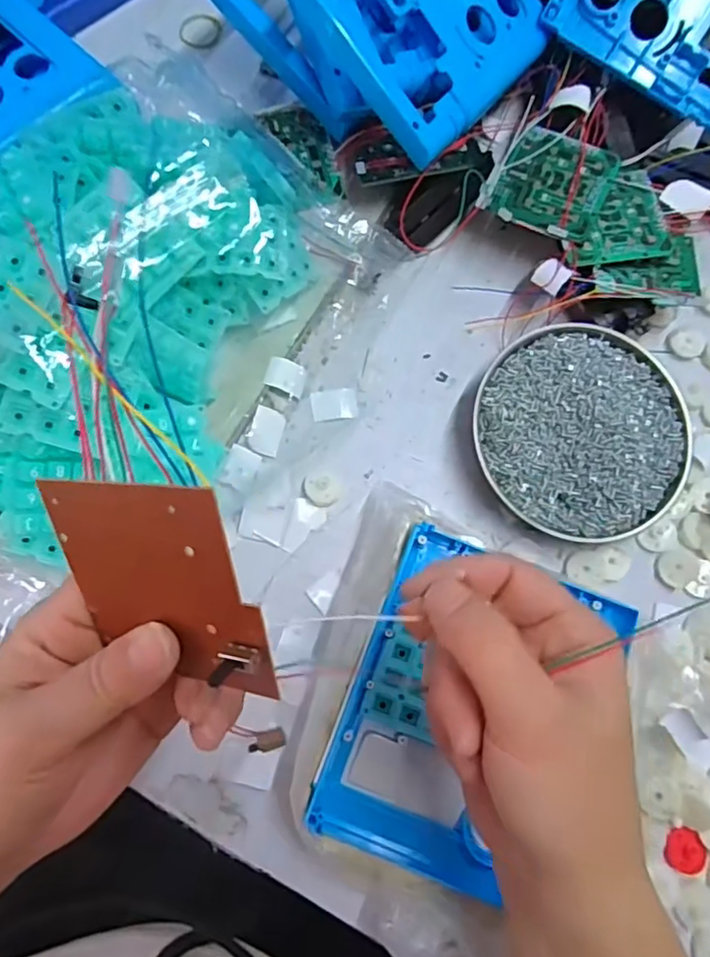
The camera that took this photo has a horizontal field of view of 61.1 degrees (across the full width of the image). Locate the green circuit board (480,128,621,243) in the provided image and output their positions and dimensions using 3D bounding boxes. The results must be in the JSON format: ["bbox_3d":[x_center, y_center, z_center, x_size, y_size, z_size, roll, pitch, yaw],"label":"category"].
[{"bbox_3d":[0.126,-0.190,0.389,0.069,0.009,0.073,27,77,3],"label":"green circuit board"}]

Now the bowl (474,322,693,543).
[{"bbox_3d":[0.142,-0.030,0.380,0.132,0.032,0.132,1,77,-3],"label":"bowl"}]

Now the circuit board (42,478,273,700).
[{"bbox_3d":[-0.063,0.032,0.187,0.075,0.009,0.065,3,115,28],"label":"circuit board"}]

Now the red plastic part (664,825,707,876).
[{"bbox_3d":[0.186,0.210,0.338,0.022,0.004,0.024,1,77,-3],"label":"red plastic part"}]

